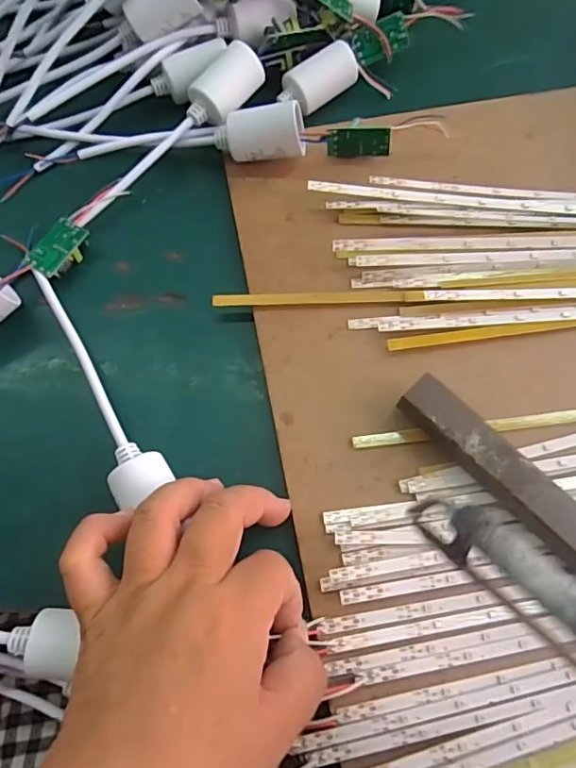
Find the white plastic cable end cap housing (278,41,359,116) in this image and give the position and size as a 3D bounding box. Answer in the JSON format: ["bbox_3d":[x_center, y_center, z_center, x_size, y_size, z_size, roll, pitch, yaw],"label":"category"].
[{"bbox_3d":[0.019,-0.196,0.339,0.050,0.022,0.022,-36,73,-11],"label":"white plastic cable end cap housing"}]

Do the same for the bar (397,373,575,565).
[{"bbox_3d":[0.136,0.076,0.241,0.022,0.021,0.213,-43,75,-13],"label":"bar"}]

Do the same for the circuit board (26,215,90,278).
[{"bbox_3d":[-0.133,-0.078,0.311,0.020,0.011,0.035,28,73,10],"label":"circuit board"}]

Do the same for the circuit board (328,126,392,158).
[{"bbox_3d":[0.043,-0.146,0.325,0.038,0.019,0.006,2,53,8],"label":"circuit board"}]

